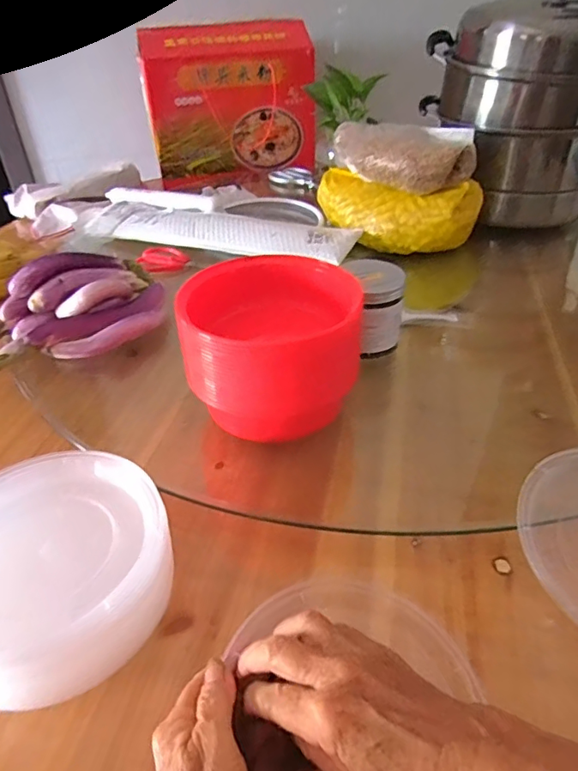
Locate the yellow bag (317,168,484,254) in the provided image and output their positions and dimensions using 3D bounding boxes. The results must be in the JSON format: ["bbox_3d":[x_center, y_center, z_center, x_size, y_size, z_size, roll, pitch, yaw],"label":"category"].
[{"bbox_3d":[0.168,-0.282,0.840,0.257,0.093,0.109,10,39,16],"label":"yellow bag"}]

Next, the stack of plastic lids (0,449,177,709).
[{"bbox_3d":[-0.178,0.137,0.393,0.176,0.068,0.171,-15,40,-18],"label":"stack of plastic lids"}]

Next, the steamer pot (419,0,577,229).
[{"bbox_3d":[0.419,-0.484,0.923,0.292,0.321,0.273,-6,38,-4],"label":"steamer pot"}]

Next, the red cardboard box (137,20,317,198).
[{"bbox_3d":[-0.131,-0.645,1.217,0.376,0.317,0.136,-5,37,-3],"label":"red cardboard box"}]

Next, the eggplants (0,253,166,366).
[{"bbox_3d":[-0.282,-0.102,0.669,0.232,0.101,0.164,-15,39,-16],"label":"eggplants"}]

